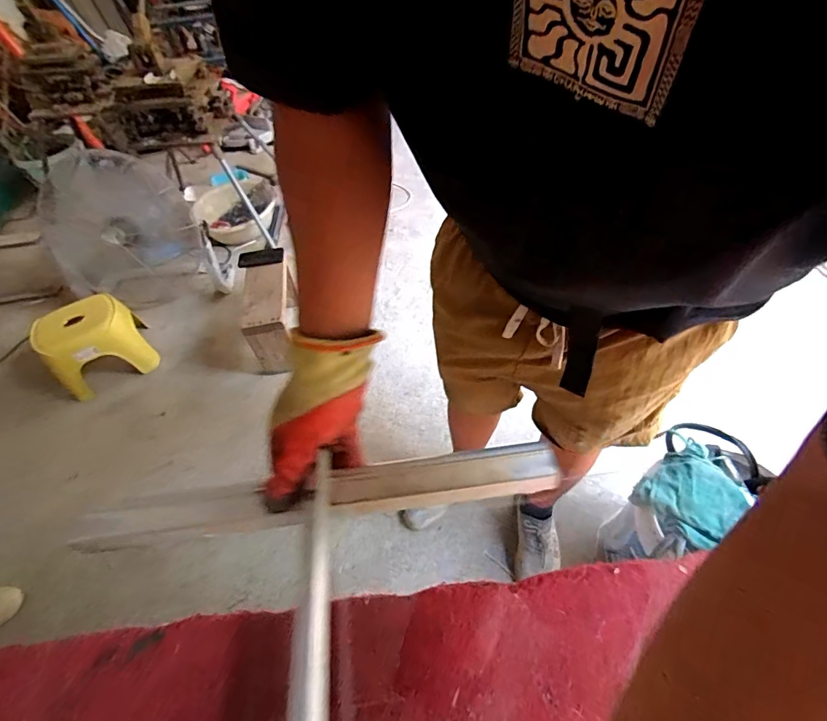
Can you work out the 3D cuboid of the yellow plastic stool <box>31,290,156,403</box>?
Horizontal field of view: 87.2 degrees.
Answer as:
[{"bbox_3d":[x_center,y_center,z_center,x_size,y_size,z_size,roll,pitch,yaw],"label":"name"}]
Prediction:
[{"bbox_3d":[-1.125,-0.064,1.539,0.278,0.231,0.242,-36,59,-20],"label":"yellow plastic stool"}]

